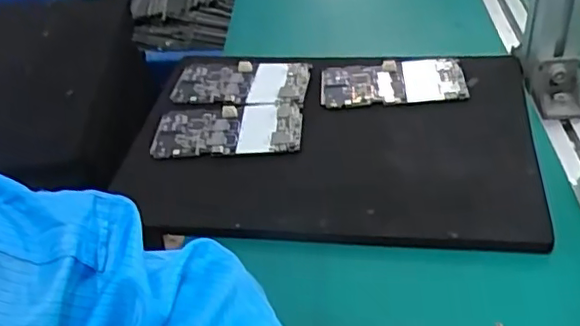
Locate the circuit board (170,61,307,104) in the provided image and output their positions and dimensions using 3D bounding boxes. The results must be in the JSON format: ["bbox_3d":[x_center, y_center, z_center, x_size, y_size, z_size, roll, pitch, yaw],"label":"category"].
[{"bbox_3d":[-0.049,-0.075,0.597,0.132,0.008,0.063,-3,49,11],"label":"circuit board"}]

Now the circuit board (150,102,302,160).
[{"bbox_3d":[-0.056,-0.031,0.542,0.130,0.010,0.066,-4,40,4],"label":"circuit board"}]

